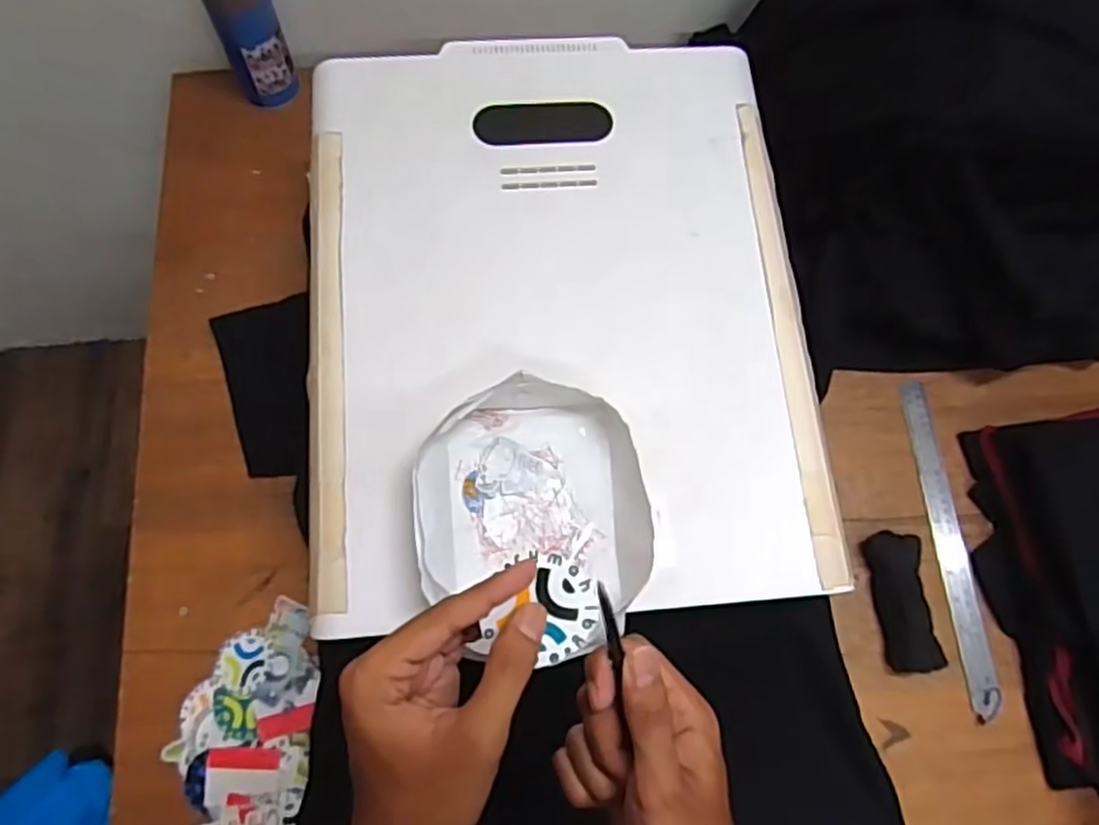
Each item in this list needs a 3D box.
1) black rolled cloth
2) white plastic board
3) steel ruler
[{"bbox_3d":[0.333,0.176,0.687,0.045,0.028,0.124,-5,72,-6],"label":"black rolled cloth"},{"bbox_3d":[0.009,-0.095,0.603,0.397,0.029,0.495,-4,70,-4],"label":"white plastic board"},{"bbox_3d":[0.392,0.124,0.724,0.033,0.006,0.323,-2,70,0],"label":"steel ruler"}]

